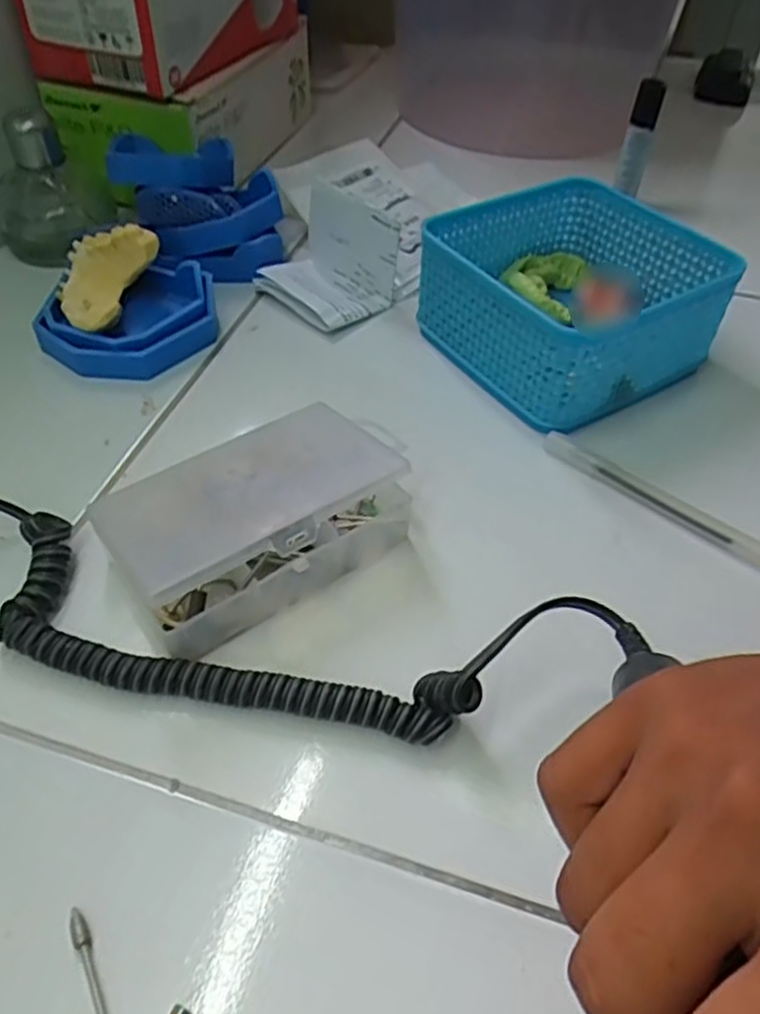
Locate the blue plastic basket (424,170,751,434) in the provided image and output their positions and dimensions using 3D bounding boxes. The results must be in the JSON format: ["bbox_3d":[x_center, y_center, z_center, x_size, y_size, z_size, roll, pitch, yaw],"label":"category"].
[{"bbox_3d":[0.105,-0.118,0.406,0.130,0.066,0.130,-25,52,-22],"label":"blue plastic basket"}]

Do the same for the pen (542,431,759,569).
[{"bbox_3d":[0.137,0.003,0.335,0.141,0.013,0.011,33,55,26],"label":"pen"}]

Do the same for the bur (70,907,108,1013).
[{"bbox_3d":[-0.082,0.139,0.210,0.005,0.004,0.045,-24,54,-22],"label":"bur"}]

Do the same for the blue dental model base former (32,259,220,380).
[{"bbox_3d":[-0.140,-0.105,0.406,0.095,0.031,0.068,-17,50,-17],"label":"blue dental model base former"}]

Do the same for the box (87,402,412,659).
[{"bbox_3d":[-0.051,0.002,0.304,0.118,0.044,0.073,-27,53,-24],"label":"box"}]

